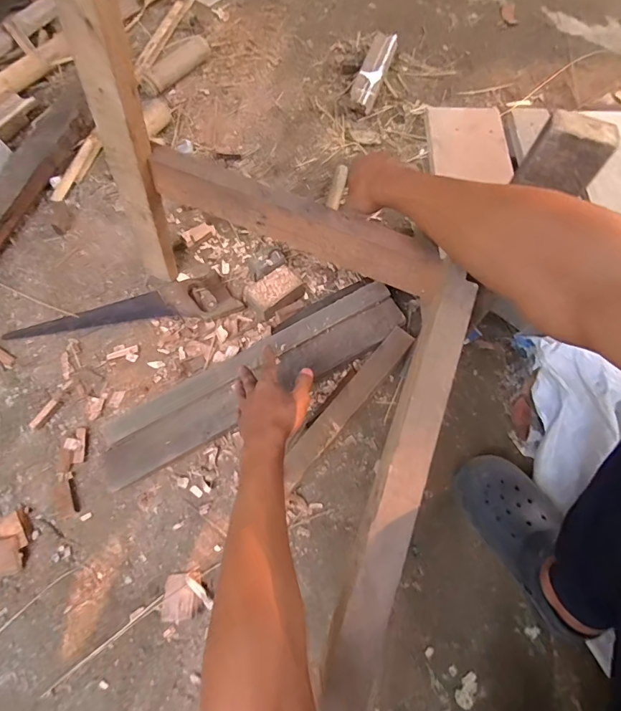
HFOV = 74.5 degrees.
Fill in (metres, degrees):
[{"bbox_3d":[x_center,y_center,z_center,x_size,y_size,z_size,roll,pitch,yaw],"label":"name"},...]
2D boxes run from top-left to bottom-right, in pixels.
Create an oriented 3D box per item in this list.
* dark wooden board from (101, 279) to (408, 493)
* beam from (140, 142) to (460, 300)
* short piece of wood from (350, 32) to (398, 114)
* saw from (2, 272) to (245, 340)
[{"bbox_3d":[-0.084,0.032,0.693,0.544,0.034,0.108,-29,74,-11],"label":"dark wooden board"},{"bbox_3d":[-0.029,-0.199,0.593,0.434,0.062,0.048,24,69,7],"label":"beam"},{"bbox_3d":[0.157,-0.710,1.014,0.067,0.038,0.235,21,72,7],"label":"short piece of wood"},{"bbox_3d":[-0.342,-0.101,0.769,0.419,0.020,0.096,-6,71,-2],"label":"saw"}]

